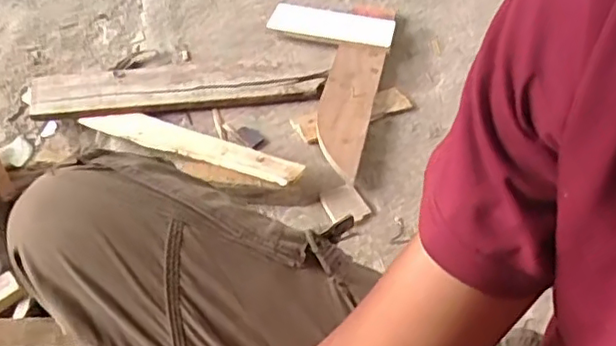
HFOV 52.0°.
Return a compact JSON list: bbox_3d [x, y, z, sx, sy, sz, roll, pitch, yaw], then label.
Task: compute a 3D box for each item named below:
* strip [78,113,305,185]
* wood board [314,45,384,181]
[{"bbox_3d":[-0.195,-0.052,1.074,0.394,0.021,0.066,16,46,20],"label":"strip"},{"bbox_3d":[0.079,-0.143,1.213,0.100,0.026,0.408,11,47,5],"label":"wood board"}]

